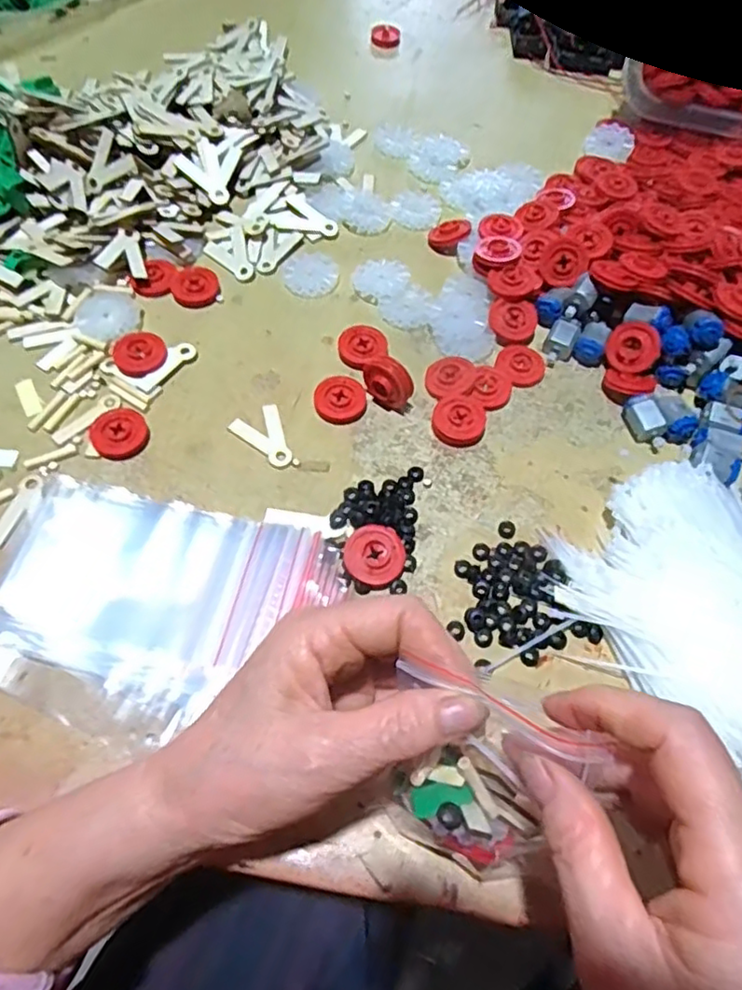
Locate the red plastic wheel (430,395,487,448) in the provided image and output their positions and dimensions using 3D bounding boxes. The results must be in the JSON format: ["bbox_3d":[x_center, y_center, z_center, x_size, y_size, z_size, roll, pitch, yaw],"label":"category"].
[{"bbox_3d":[0.055,-0.046,0.389,0.033,0.006,0.032,0,86,1],"label":"red plastic wheel"}]

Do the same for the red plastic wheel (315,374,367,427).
[{"bbox_3d":[-0.019,-0.060,0.394,0.033,0.009,0.031,1,61,-2],"label":"red plastic wheel"}]

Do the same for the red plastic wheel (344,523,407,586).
[{"bbox_3d":[0.002,0.033,0.341,0.032,0.012,0.033,1,61,-2],"label":"red plastic wheel"}]

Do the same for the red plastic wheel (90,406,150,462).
[{"bbox_3d":[-0.149,-0.036,0.375,0.032,0.008,0.032,-19,82,-11],"label":"red plastic wheel"}]

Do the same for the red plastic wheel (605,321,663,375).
[{"bbox_3d":[0.172,-0.097,0.414,0.032,0.032,0.010,29,17,32],"label":"red plastic wheel"}]

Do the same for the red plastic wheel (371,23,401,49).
[{"bbox_3d":[0.015,-0.448,0.615,0.028,0.012,0.024,2,61,-2],"label":"red plastic wheel"}]

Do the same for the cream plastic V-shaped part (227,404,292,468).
[{"bbox_3d":[-0.067,-0.034,0.381,0.030,0.004,0.045,-16,63,-11],"label":"cream plastic V-shaped part"}]

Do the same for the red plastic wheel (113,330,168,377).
[{"bbox_3d":[-0.147,-0.090,0.399,0.032,0.006,0.030,1,81,-5],"label":"red plastic wheel"}]

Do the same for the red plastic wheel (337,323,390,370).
[{"bbox_3d":[-0.007,-0.100,0.419,0.030,0.008,0.030,-2,76,7],"label":"red plastic wheel"}]

